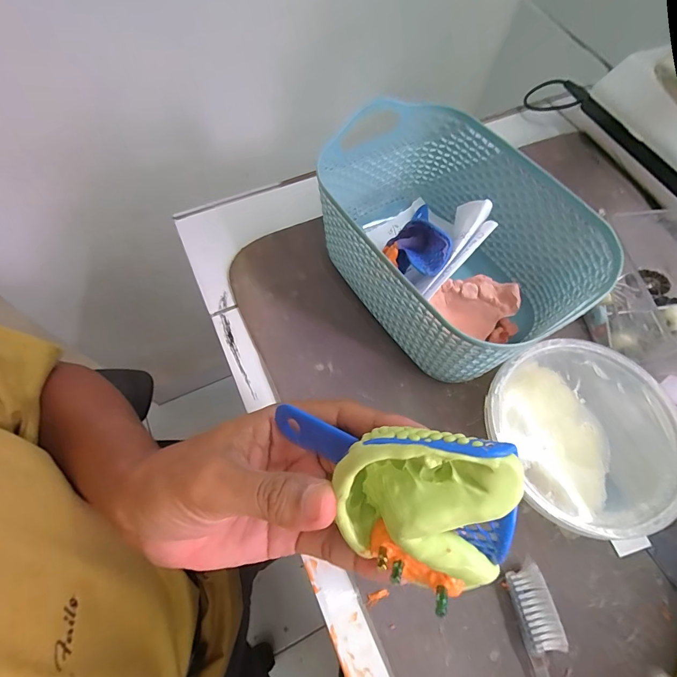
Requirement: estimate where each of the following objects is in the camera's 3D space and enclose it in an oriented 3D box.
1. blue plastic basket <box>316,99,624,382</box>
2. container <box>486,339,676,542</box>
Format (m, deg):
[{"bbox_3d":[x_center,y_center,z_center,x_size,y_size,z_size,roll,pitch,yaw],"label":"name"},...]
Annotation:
[{"bbox_3d":[0.068,-0.064,0.244,0.118,0.077,0.158,-33,70,-14],"label":"blue plastic basket"},{"bbox_3d":[0.141,0.055,0.218,0.107,0.041,0.099,0,65,-1],"label":"container"}]

